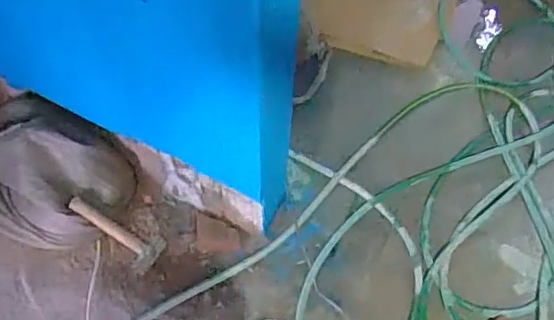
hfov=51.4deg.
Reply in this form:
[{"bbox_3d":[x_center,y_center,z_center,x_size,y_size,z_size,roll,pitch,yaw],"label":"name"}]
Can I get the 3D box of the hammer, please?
[{"bbox_3d":[-0.419,0.186,1.477,0.258,0.049,0.095,37,60,-8],"label":"hammer"}]

